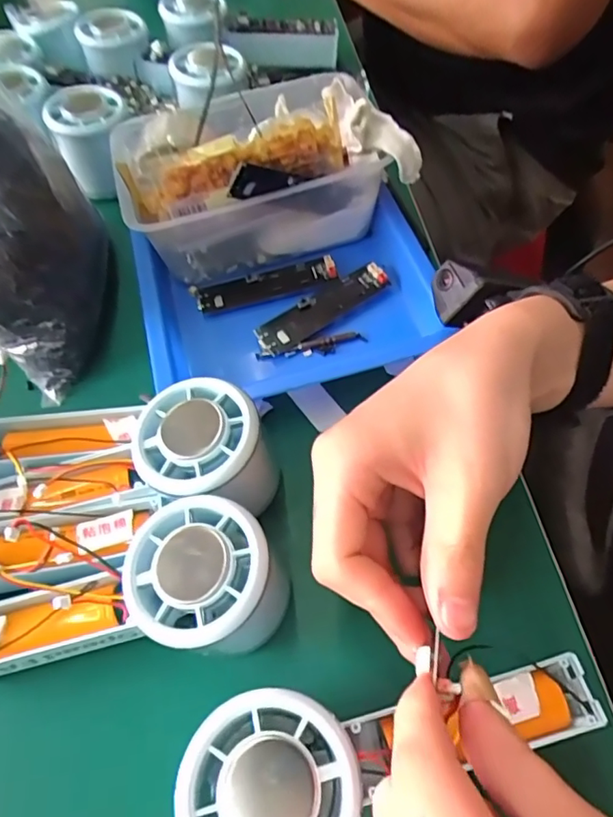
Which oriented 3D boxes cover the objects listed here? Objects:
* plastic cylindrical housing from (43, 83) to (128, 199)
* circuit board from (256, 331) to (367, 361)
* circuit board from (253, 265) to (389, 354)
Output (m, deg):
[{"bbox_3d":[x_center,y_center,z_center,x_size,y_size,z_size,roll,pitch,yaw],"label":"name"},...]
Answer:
[{"bbox_3d":[-0.156,-0.198,0.403,0.048,0.061,0.047,-3,59,5],"label":"plastic cylindrical housing"},{"bbox_3d":[0.004,-0.036,0.329,0.066,0.005,0.011,-16,59,-3],"label":"circuit board"},{"bbox_3d":[0.009,-0.066,0.337,0.089,0.009,0.027,-36,62,-15],"label":"circuit board"}]

